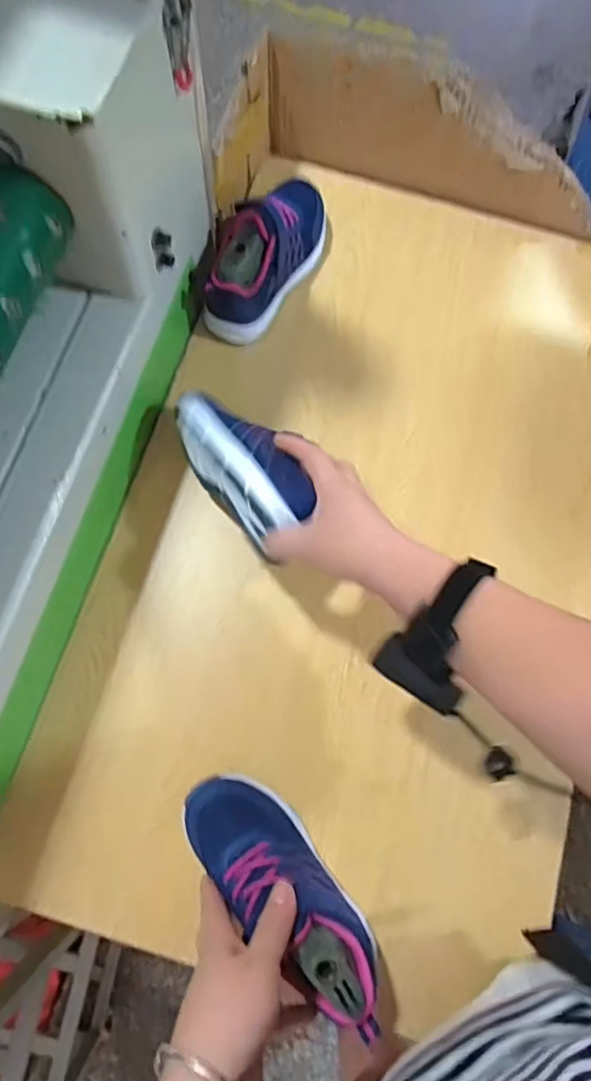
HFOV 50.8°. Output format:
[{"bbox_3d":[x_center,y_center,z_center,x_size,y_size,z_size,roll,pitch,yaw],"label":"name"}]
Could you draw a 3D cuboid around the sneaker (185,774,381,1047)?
[{"bbox_3d":[-0.007,0.271,0.482,0.072,0.093,0.199,-40,68,-12],"label":"sneaker"}]

